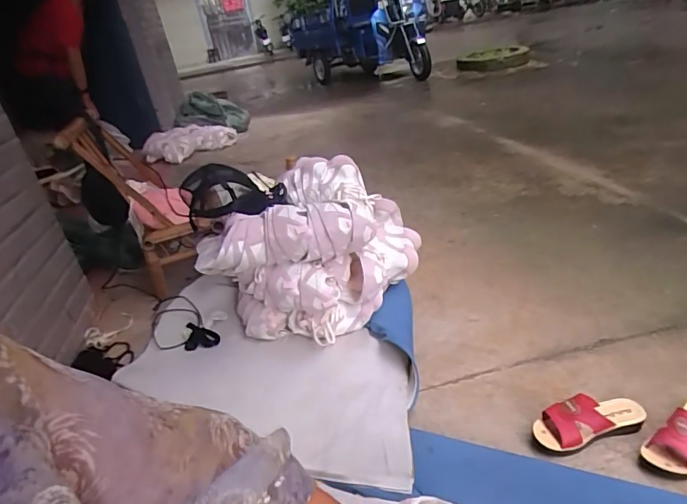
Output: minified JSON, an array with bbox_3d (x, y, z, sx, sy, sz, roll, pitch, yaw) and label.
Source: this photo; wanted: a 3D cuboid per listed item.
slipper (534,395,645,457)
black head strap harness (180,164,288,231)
[{"bbox_3d":[0.485,0.333,0.924,0.217,0.069,0.079,-11,27,-5],"label":"slipper"},{"bbox_3d":[-0.296,-0.172,1.255,0.271,0.111,0.213,-16,28,-10],"label":"black head strap harness"}]

